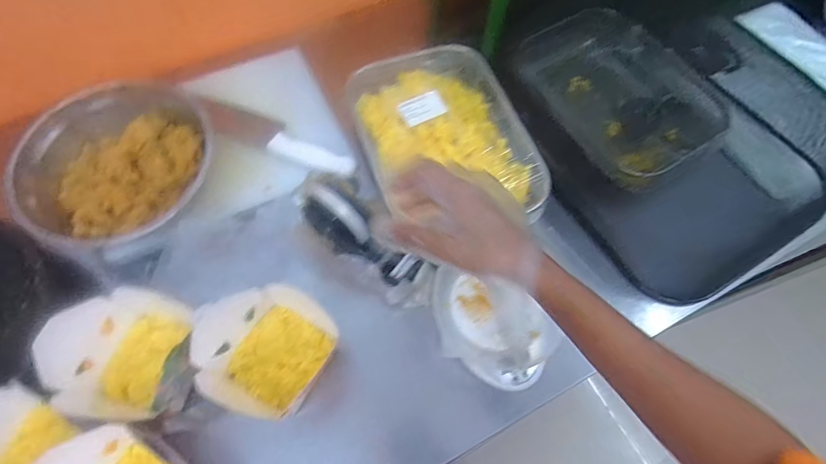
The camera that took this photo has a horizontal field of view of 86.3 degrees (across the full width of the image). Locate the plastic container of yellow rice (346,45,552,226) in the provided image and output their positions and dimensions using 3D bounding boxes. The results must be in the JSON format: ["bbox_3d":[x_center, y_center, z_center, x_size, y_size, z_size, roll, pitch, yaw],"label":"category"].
[{"bbox_3d":[0.041,-0.130,0.616,0.214,0.055,0.286,-19,68,-11],"label":"plastic container of yellow rice"}]

